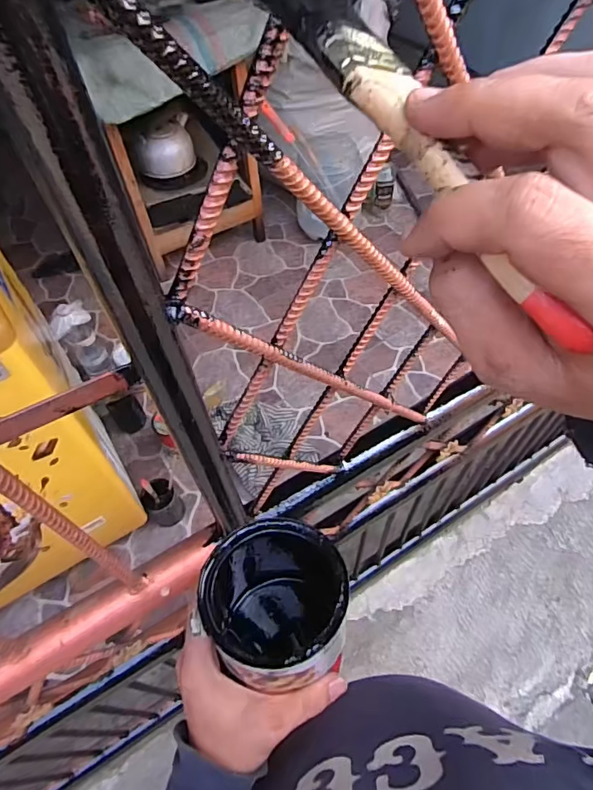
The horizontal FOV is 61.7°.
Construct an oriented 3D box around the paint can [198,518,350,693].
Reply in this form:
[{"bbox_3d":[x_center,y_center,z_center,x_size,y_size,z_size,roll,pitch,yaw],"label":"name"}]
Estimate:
[{"bbox_3d":[-0.010,0.165,0.372,0.096,0.120,0.096,-2,54,3],"label":"paint can"}]

